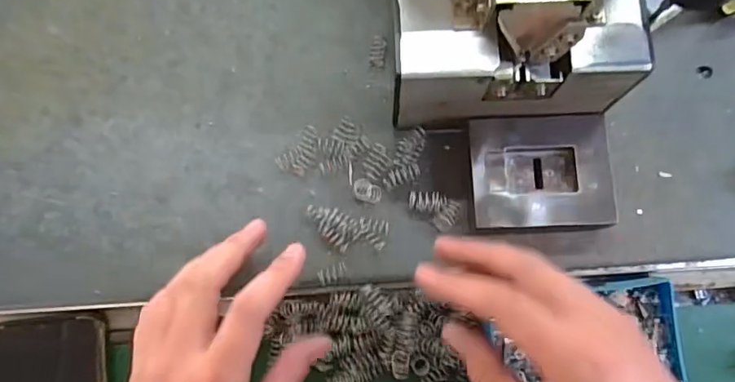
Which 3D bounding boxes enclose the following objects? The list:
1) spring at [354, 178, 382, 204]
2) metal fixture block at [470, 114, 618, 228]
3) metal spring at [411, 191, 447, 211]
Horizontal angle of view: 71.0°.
[{"bbox_3d":[0.000,0.000,0.317,0.017,0.011,0.012,20,81,4],"label":"spring"},{"bbox_3d":[0.101,-0.010,0.309,0.078,0.024,0.065,-2,80,1],"label":"metal fixture block"},{"bbox_3d":[0.037,0.007,0.316,0.022,0.011,0.012,1,80,1],"label":"metal spring"}]

